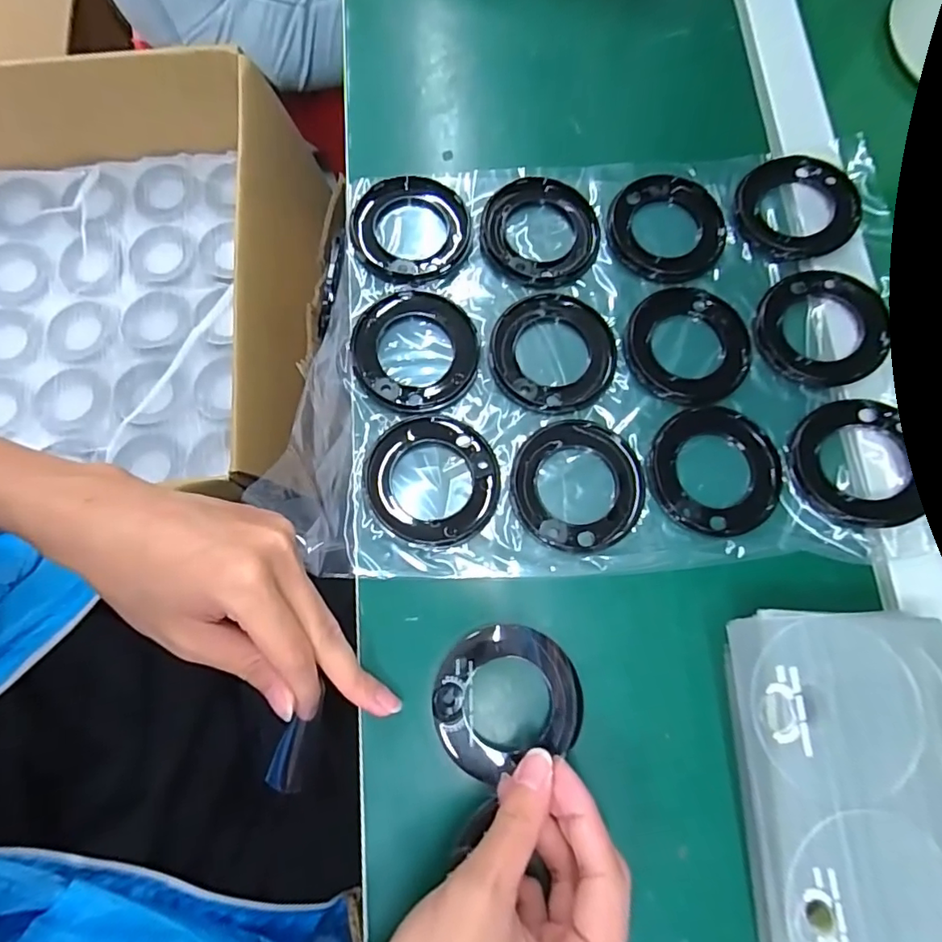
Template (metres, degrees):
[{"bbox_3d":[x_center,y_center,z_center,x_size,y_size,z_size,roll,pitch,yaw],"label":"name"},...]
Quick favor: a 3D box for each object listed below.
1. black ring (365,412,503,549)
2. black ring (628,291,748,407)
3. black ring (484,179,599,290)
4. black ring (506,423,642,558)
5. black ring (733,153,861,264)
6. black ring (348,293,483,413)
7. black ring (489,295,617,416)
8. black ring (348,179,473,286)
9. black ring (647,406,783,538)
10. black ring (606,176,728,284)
[{"bbox_3d":[-0.022,0.005,0.316,0.075,0.005,0.077,0,76,0],"label":"black ring"},{"bbox_3d":[0.137,-0.079,0.341,0.075,0.004,0.080,0,76,0],"label":"black ring"},{"bbox_3d":[0.045,-0.156,0.357,0.075,0.007,0.076,0,76,0],"label":"black ring"},{"bbox_3d":[0.063,0.008,0.320,0.075,0.004,0.078,0,76,0],"label":"black ring"},{"bbox_3d":[0.217,-0.176,0.361,0.072,0.014,0.078,0,76,0],"label":"black ring"},{"bbox_3d":[-0.034,-0.073,0.333,0.076,0.007,0.075,0,76,0],"label":"black ring"},{"bbox_3d":[0.053,-0.074,0.338,0.083,0.004,0.072,-38,79,-9],"label":"black ring"},{"bbox_3d":[-0.039,-0.154,0.352,0.074,0.007,0.076,0,76,0],"label":"black ring"},{"bbox_3d":[0.145,0.000,0.323,0.078,0.004,0.076,0,76,0],"label":"black ring"},{"bbox_3d":[0.129,-0.160,0.357,0.074,0.007,0.076,0,76,0],"label":"black ring"}]

